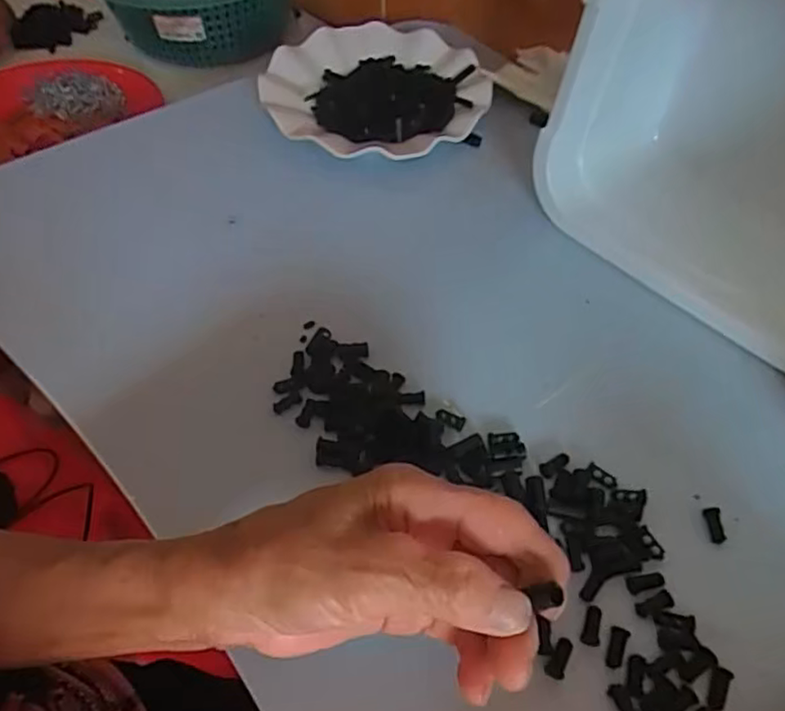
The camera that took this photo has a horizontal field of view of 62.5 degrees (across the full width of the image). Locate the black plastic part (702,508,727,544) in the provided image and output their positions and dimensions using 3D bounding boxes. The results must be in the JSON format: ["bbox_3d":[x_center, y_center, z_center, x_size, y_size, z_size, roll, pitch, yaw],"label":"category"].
[{"bbox_3d":[0.157,0.083,0.314,0.006,0.005,0.017,-5,64,-2],"label":"black plastic part"}]

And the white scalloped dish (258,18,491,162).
[{"bbox_3d":[-0.016,-0.215,0.528,0.167,0.023,0.181,-1,52,1],"label":"white scalloped dish"}]

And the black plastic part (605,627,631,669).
[{"bbox_3d":[0.097,0.126,0.279,0.007,0.004,0.017,19,55,16],"label":"black plastic part"}]

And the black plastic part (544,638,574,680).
[{"bbox_3d":[0.072,0.129,0.276,0.008,0.004,0.017,23,56,19],"label":"black plastic part"}]

